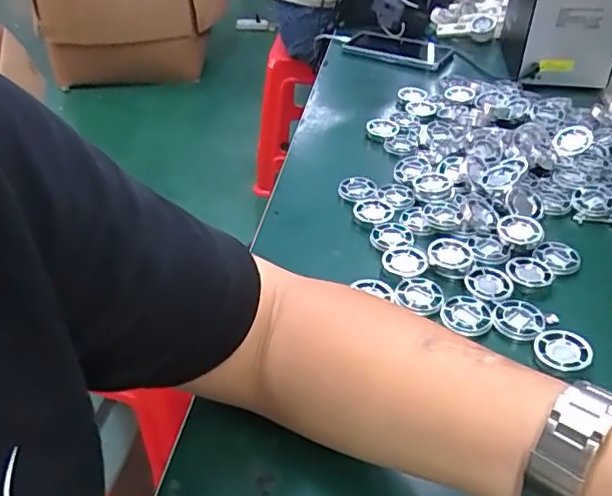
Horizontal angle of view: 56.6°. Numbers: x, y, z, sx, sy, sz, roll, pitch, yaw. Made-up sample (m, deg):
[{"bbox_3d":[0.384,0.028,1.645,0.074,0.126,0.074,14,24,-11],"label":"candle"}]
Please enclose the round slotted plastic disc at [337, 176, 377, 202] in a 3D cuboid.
[{"bbox_3d":[0.053,-0.060,0.585,0.037,0.007,0.040,2,39,-1],"label":"round slotted plastic disc"}]

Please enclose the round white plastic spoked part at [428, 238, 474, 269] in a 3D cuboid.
[{"bbox_3d":[0.127,0.006,0.500,0.038,0.007,0.036,2,39,-1],"label":"round white plastic spoked part"}]

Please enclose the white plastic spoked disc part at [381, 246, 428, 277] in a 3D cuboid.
[{"bbox_3d":[0.086,0.009,0.497,0.038,0.008,0.037,7,40,5],"label":"white plastic spoked disc part"}]

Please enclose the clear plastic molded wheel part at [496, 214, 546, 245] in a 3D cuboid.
[{"bbox_3d":[0.196,-0.017,0.522,0.033,0.012,0.038,-27,44,-27],"label":"clear plastic molded wheel part"}]

